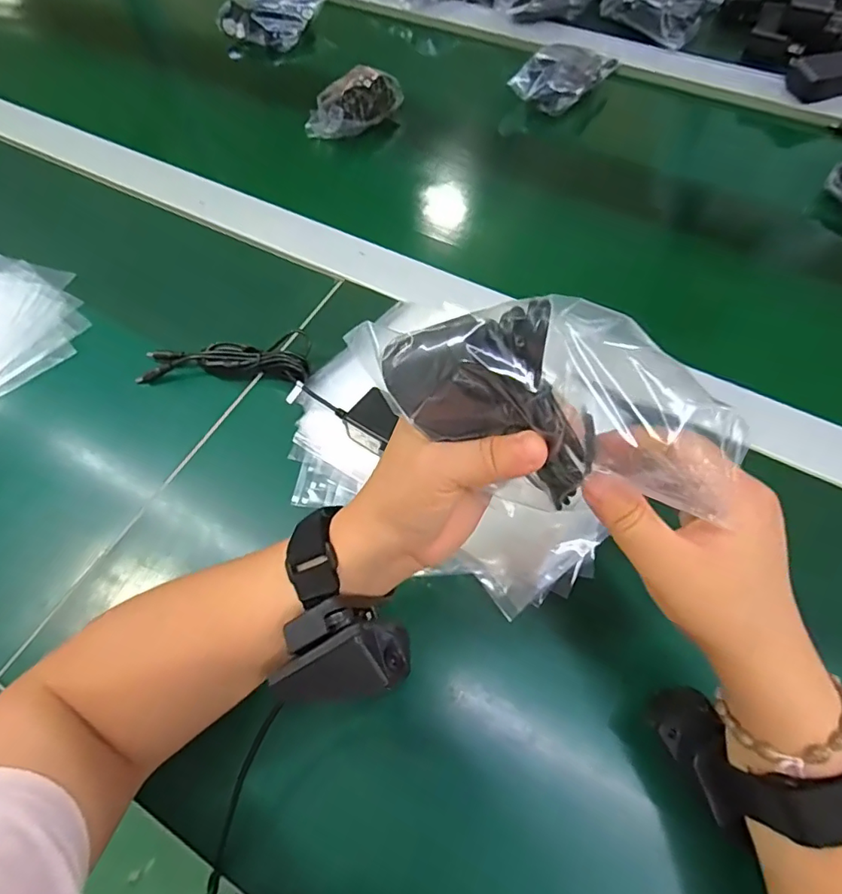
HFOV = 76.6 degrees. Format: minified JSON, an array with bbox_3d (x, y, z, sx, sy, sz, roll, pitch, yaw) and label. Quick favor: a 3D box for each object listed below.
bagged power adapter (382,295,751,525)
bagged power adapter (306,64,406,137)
[{"bbox_3d":[0.056,-0.028,0.231,0.129,0.074,0.050,29,34,-5],"label":"bagged power adapter"},{"bbox_3d":[-0.077,-0.394,0.608,0.054,0.040,0.109,35,69,19],"label":"bagged power adapter"}]

